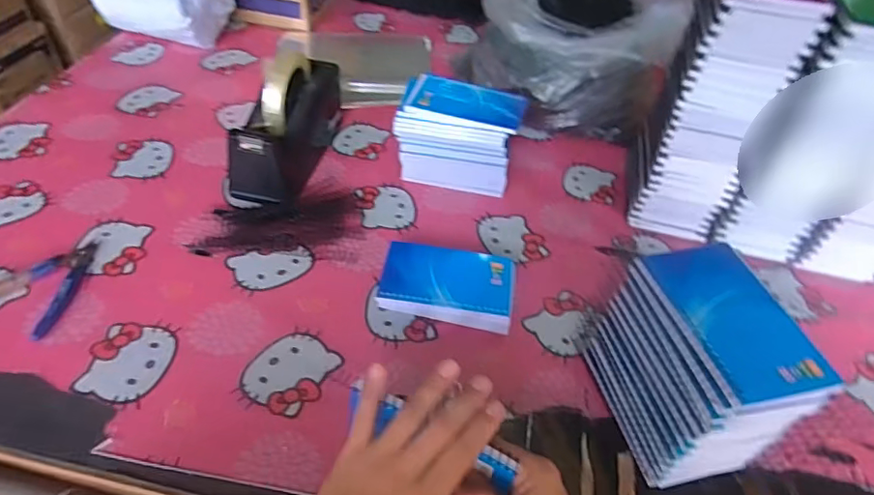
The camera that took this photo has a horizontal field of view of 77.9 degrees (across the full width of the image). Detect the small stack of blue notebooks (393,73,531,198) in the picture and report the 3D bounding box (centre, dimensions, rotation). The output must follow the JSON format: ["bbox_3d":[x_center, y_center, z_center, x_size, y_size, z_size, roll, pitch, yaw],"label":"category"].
[{"bbox_3d":[0.027,-0.136,0.678,0.141,0.106,0.085,13,45,6],"label":"small stack of blue notebooks"}]

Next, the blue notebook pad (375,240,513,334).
[{"bbox_3d":[0.011,0.039,0.559,0.132,0.031,0.088,11,44,4],"label":"blue notebook pad"}]

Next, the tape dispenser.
[{"bbox_3d":[-0.183,-0.157,0.671,0.073,0.127,0.209,11,44,4],"label":"tape dispenser"}]

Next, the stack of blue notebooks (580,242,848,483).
[{"bbox_3d":[0.203,0.100,0.436,0.086,0.149,0.131,-5,46,-12],"label":"stack of blue notebooks"}]

